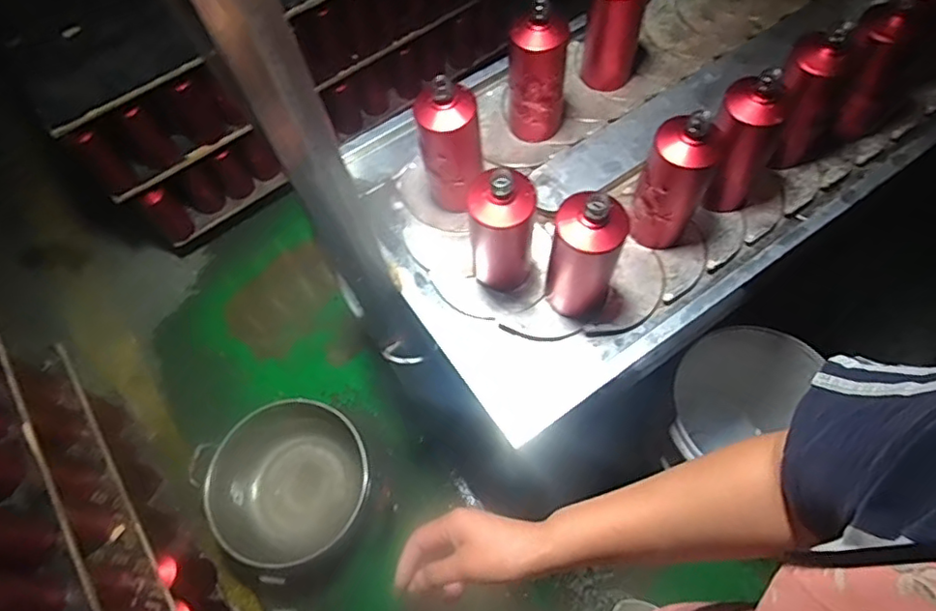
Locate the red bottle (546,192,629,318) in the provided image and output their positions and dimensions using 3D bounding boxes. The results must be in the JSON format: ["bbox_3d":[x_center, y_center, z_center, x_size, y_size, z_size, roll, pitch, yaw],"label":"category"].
[{"bbox_3d":[0.139,-0.063,0.720,0.076,0.177,0.071,8,61,8],"label":"red bottle"}]

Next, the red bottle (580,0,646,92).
[{"bbox_3d":[0.228,-0.442,0.927,0.085,0.210,0.078,13,61,10],"label":"red bottle"}]

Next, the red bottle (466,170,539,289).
[{"bbox_3d":[0.043,-0.096,0.744,0.075,0.188,0.074,-2,60,2],"label":"red bottle"}]

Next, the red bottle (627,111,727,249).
[{"bbox_3d":[0.263,-0.158,0.768,0.077,0.184,0.074,-1,60,3],"label":"red bottle"}]

